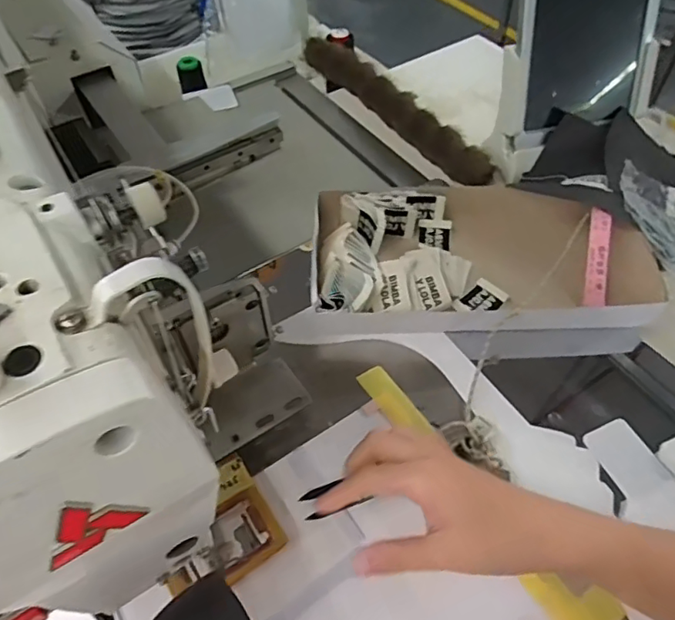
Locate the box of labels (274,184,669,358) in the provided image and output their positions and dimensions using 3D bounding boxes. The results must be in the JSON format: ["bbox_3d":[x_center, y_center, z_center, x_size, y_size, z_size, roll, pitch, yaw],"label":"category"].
[{"bbox_3d":[0.123,-0.045,0.524,0.331,0.046,0.176,1,53,1],"label":"box of labels"}]

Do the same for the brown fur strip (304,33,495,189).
[{"bbox_3d":[0.062,-0.276,0.719,0.049,0.019,0.390,-44,58,7],"label":"brown fur strip"}]

